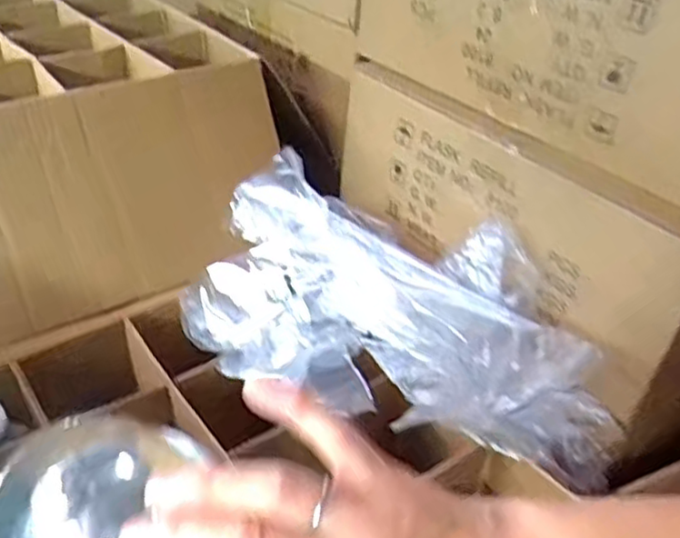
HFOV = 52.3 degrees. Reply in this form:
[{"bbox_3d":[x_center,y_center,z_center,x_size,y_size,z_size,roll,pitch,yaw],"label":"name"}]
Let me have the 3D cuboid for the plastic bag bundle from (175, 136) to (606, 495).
[{"bbox_3d":[0.045,0.052,0.673,0.456,0.162,0.217,21,40,20],"label":"plastic bag bundle"}]

